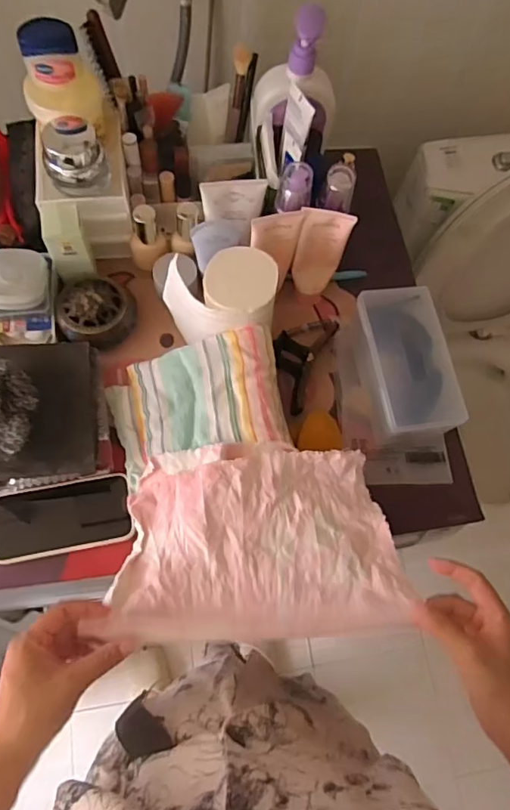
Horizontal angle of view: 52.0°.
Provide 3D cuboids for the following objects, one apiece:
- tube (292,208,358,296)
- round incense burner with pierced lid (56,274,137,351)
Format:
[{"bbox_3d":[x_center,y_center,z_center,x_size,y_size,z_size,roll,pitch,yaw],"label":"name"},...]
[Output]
[{"bbox_3d":[0.077,-0.178,0.619,0.056,0.116,0.039,14,73,4],"label":"tube"},{"bbox_3d":[-0.189,-0.113,0.621,0.088,0.048,0.076,-1,73,-1],"label":"round incense burner with pierced lid"}]

